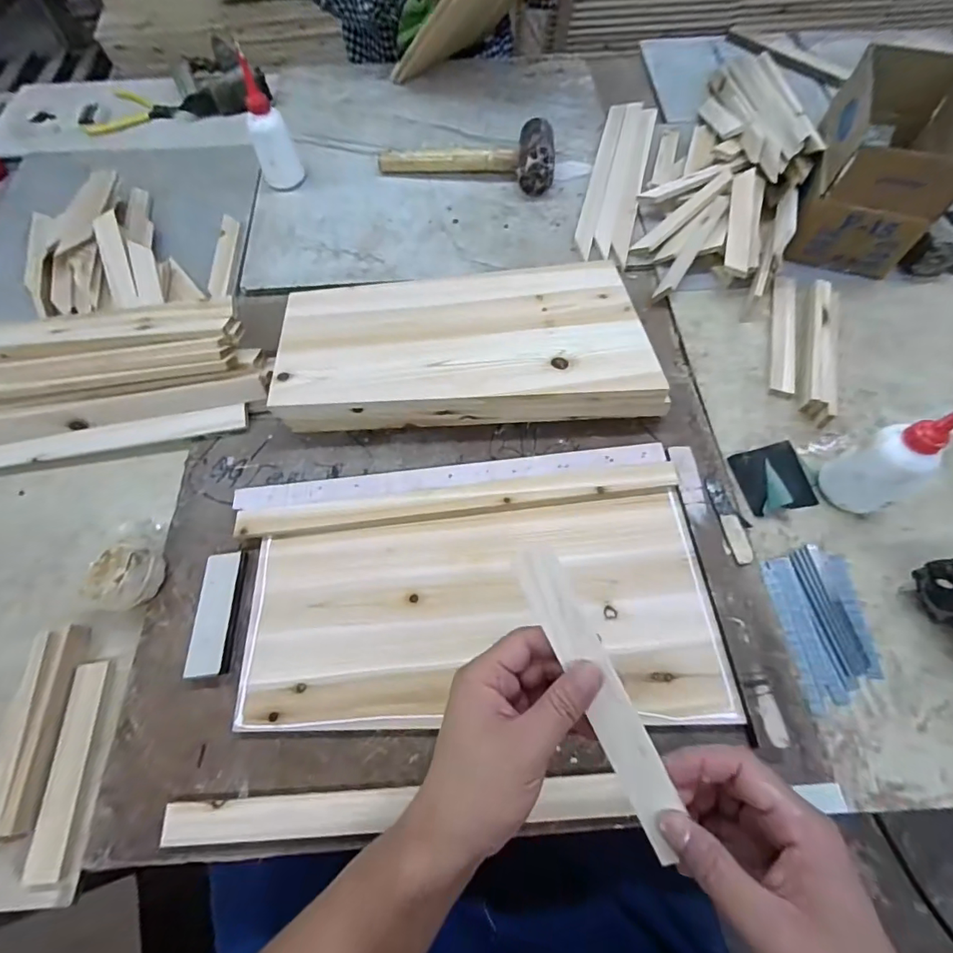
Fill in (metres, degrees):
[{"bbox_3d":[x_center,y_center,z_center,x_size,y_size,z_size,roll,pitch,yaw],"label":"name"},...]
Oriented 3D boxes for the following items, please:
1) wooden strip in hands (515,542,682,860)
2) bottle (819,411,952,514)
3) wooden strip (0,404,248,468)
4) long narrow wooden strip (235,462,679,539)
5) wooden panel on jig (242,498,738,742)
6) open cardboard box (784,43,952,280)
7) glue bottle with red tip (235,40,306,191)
[{"bbox_3d":[0.077,0.132,0.286,0.028,0.008,0.193,-26,85,-4],"label":"wooden strip in hands"},{"bbox_3d":[0.399,-0.017,0.431,0.055,0.153,0.059,-19,65,-10],"label":"bottle"},{"bbox_3d":[-0.484,-0.031,0.513,0.449,0.015,0.037,-9,64,-5],"label":"wooden strip"},{"bbox_3d":[-0.015,0.028,0.479,0.448,0.009,0.033,-6,64,-4],"label":"long narrow wooden strip"},{"bbox_3d":[0.005,0.129,0.430,0.421,0.012,0.196,-5,64,-3],"label":"wooden panel on jig"},{"bbox_3d":[0.550,-0.429,0.637,0.155,0.148,0.306,23,66,10],"label":"open cardboard box"},{"bbox_3d":[-0.309,-0.520,0.683,0.060,0.160,0.052,-19,65,-10],"label":"glue bottle with red tip"}]

